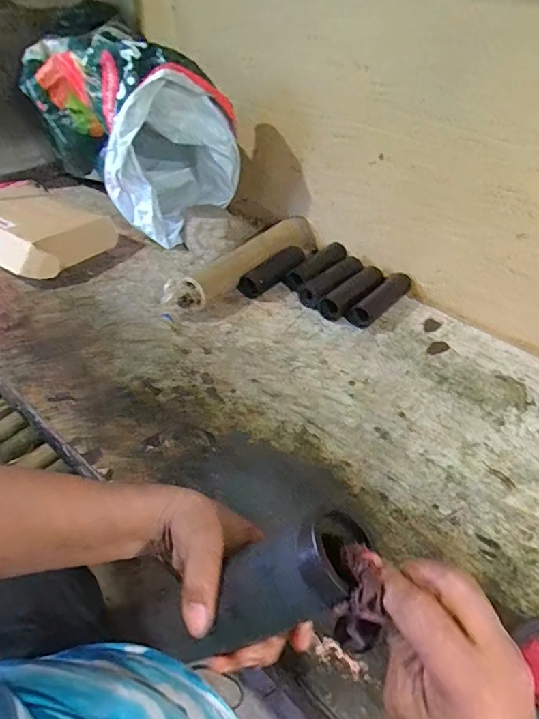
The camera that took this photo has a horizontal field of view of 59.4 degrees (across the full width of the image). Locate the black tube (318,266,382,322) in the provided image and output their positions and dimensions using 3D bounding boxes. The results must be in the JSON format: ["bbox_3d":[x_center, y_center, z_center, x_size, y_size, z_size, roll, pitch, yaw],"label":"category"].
[{"bbox_3d":[0.181,-0.144,1.022,0.067,0.040,0.196,29,47,24],"label":"black tube"}]

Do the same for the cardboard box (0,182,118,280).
[{"bbox_3d":[-0.529,-0.299,1.075,0.315,0.093,0.278,26,46,21],"label":"cardboard box"}]

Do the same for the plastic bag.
[{"bbox_3d":[-0.322,-0.549,1.141,0.506,0.389,0.370,33,46,27],"label":"plastic bag"}]

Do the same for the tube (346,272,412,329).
[{"bbox_3d":[0.239,-0.130,1.005,0.050,0.051,0.185,34,49,27],"label":"tube"}]

